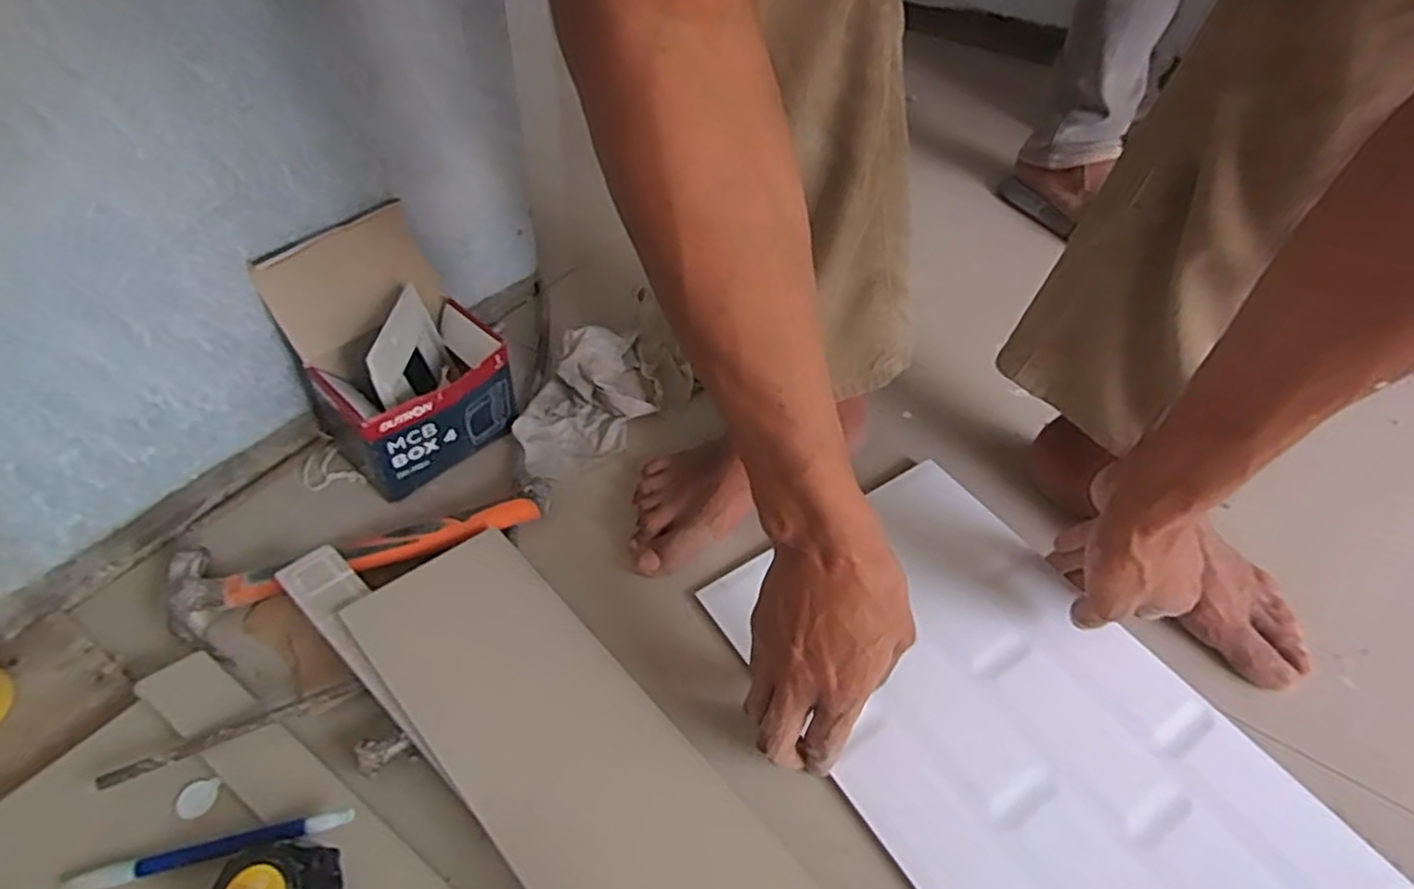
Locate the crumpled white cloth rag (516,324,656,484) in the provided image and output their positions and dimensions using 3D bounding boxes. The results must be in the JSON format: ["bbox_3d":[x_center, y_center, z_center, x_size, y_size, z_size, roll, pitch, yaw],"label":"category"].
[{"bbox_3d":[-0.110,-0.043,0.665,0.097,0.053,0.155,28,52,20],"label":"crumpled white cloth rag"}]

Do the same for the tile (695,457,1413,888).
[{"bbox_3d":[0.207,0.190,0.493,0.244,0.013,0.392,-25,54,-24],"label":"tile"}]

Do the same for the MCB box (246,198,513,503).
[{"bbox_3d":[-0.248,-0.077,0.592,0.136,0.164,0.141,37,56,26],"label":"MCB box"}]

